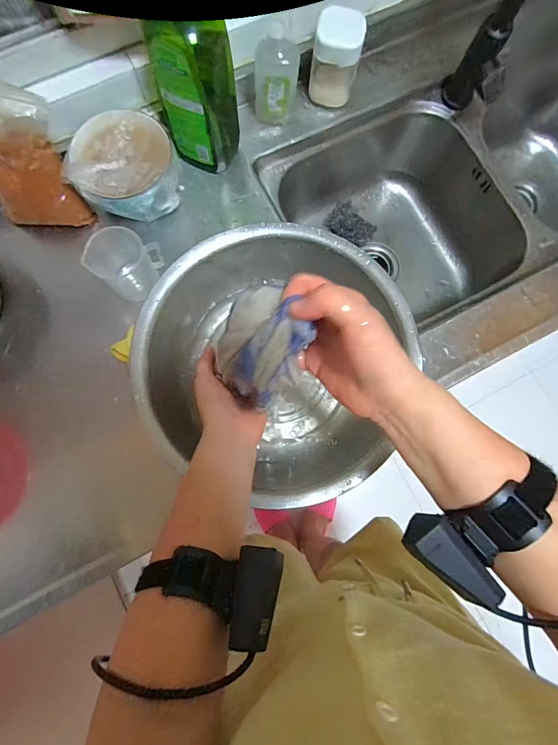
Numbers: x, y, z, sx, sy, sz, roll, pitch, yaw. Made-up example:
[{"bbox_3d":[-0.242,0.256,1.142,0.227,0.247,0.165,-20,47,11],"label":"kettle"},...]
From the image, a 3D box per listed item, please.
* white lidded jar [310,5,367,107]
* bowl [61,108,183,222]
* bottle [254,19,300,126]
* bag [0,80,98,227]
[{"bbox_3d":[0.087,-0.475,0.570,0.068,0.096,0.063,0,81,0],"label":"white lidded jar"},{"bbox_3d":[-0.213,-0.280,0.521,0.140,0.069,0.128,0,81,0],"label":"bowl"},{"bbox_3d":[-0.004,-0.424,0.549,0.061,0.130,0.037,-1,81,-1],"label":"bottle"},{"bbox_3d":[-0.343,-0.284,0.496,0.136,0.189,0.062,8,57,2],"label":"bag"}]

